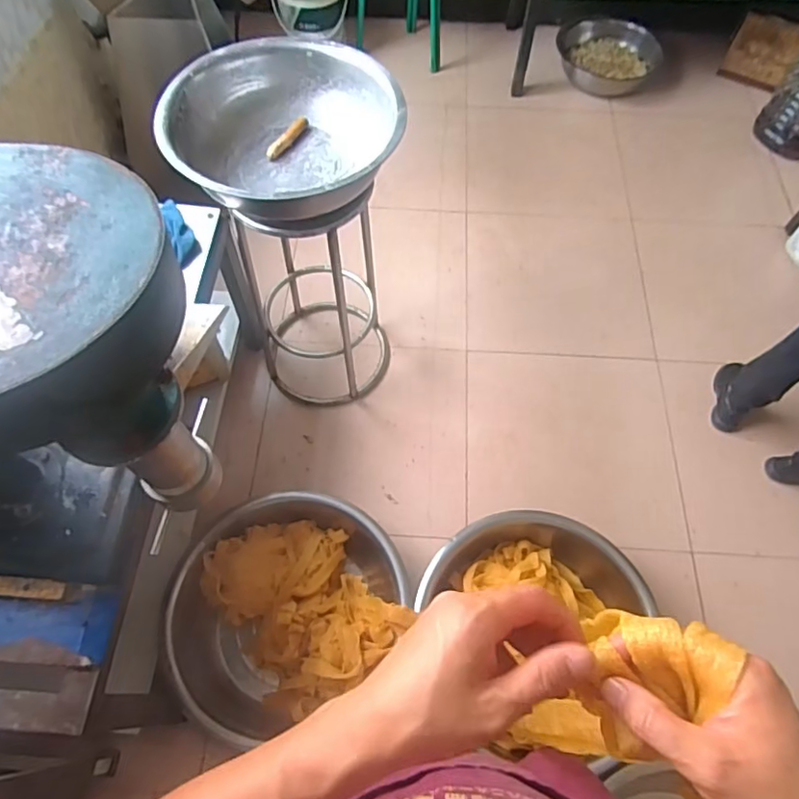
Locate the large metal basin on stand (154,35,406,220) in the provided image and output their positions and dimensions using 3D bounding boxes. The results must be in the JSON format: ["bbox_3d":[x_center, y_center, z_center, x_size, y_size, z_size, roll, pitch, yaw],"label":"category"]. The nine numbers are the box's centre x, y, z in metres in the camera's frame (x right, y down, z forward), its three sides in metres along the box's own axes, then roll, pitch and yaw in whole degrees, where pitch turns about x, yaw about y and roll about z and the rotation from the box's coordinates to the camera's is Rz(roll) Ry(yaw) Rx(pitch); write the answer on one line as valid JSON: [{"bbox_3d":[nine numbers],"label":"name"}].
[{"bbox_3d":[-0.207,-0.489,1.067,0.422,0.151,0.403,0,62,0],"label":"large metal basin on stand"}]

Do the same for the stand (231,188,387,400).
[{"bbox_3d":[-0.198,-0.303,1.459,0.360,0.650,0.342,-3,62,-2],"label":"stand"}]

